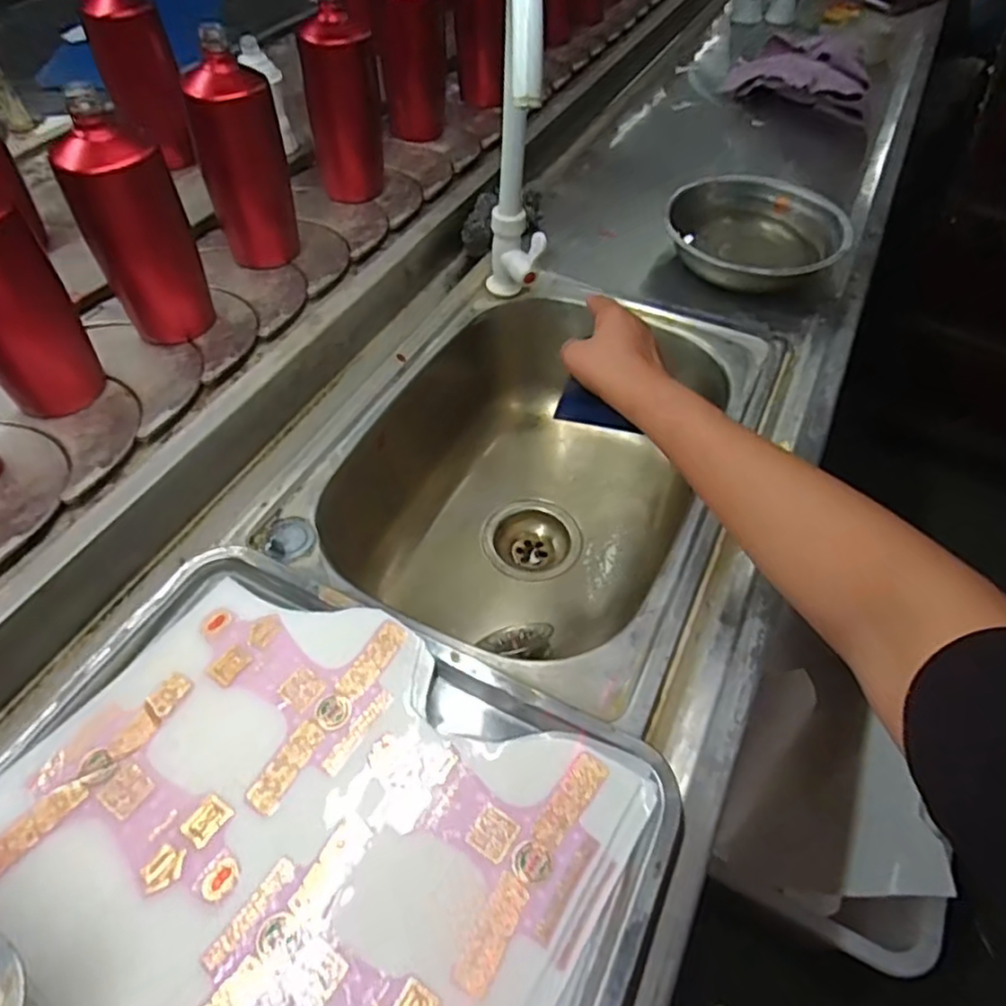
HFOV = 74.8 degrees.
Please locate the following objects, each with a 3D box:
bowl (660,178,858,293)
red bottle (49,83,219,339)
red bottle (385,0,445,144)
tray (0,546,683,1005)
[{"bbox_3d":[0.293,-0.305,0.762,0.189,0.070,0.191,0,52,0],"label":"bowl"},{"bbox_3d":[-0.317,-0.233,0.573,0.070,0.192,0.066,6,52,4],"label":"red bottle"},{"bbox_3d":[-0.117,-0.587,0.856,0.080,0.192,0.068,-9,52,-7],"label":"red bottle"},{"bbox_3d":[-0.115,0.194,0.378,0.373,0.018,0.276,21,55,16],"label":"tray"}]

